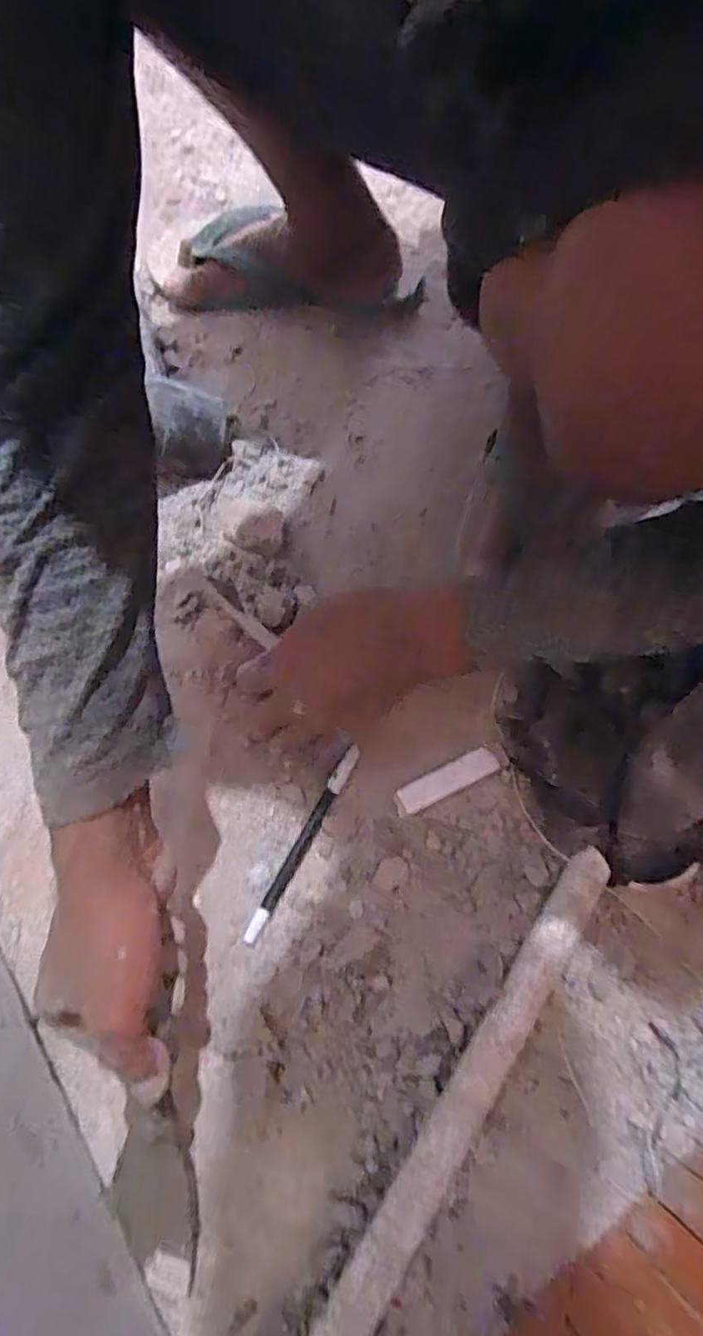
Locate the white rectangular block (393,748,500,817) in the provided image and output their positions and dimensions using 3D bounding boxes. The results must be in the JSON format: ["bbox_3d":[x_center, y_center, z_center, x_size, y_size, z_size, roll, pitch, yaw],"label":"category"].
[{"bbox_3d":[0.066,0.081,0.450,0.076,0.013,0.019,-25,71,-9],"label":"white rectangular block"}]

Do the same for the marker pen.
[{"bbox_3d":[-0.032,0.117,0.436,0.011,0.009,0.144,27,71,10],"label":"marker pen"}]

